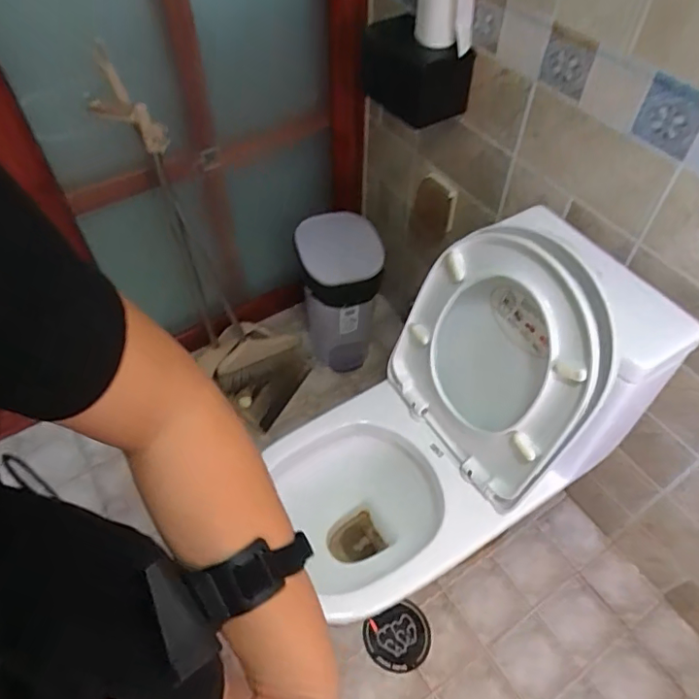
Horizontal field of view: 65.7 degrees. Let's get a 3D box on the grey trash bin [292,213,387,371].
[{"bbox_3d":[-0.025,-0.154,1.512,0.214,0.352,0.289,-5,52,-4],"label":"grey trash bin"}]

